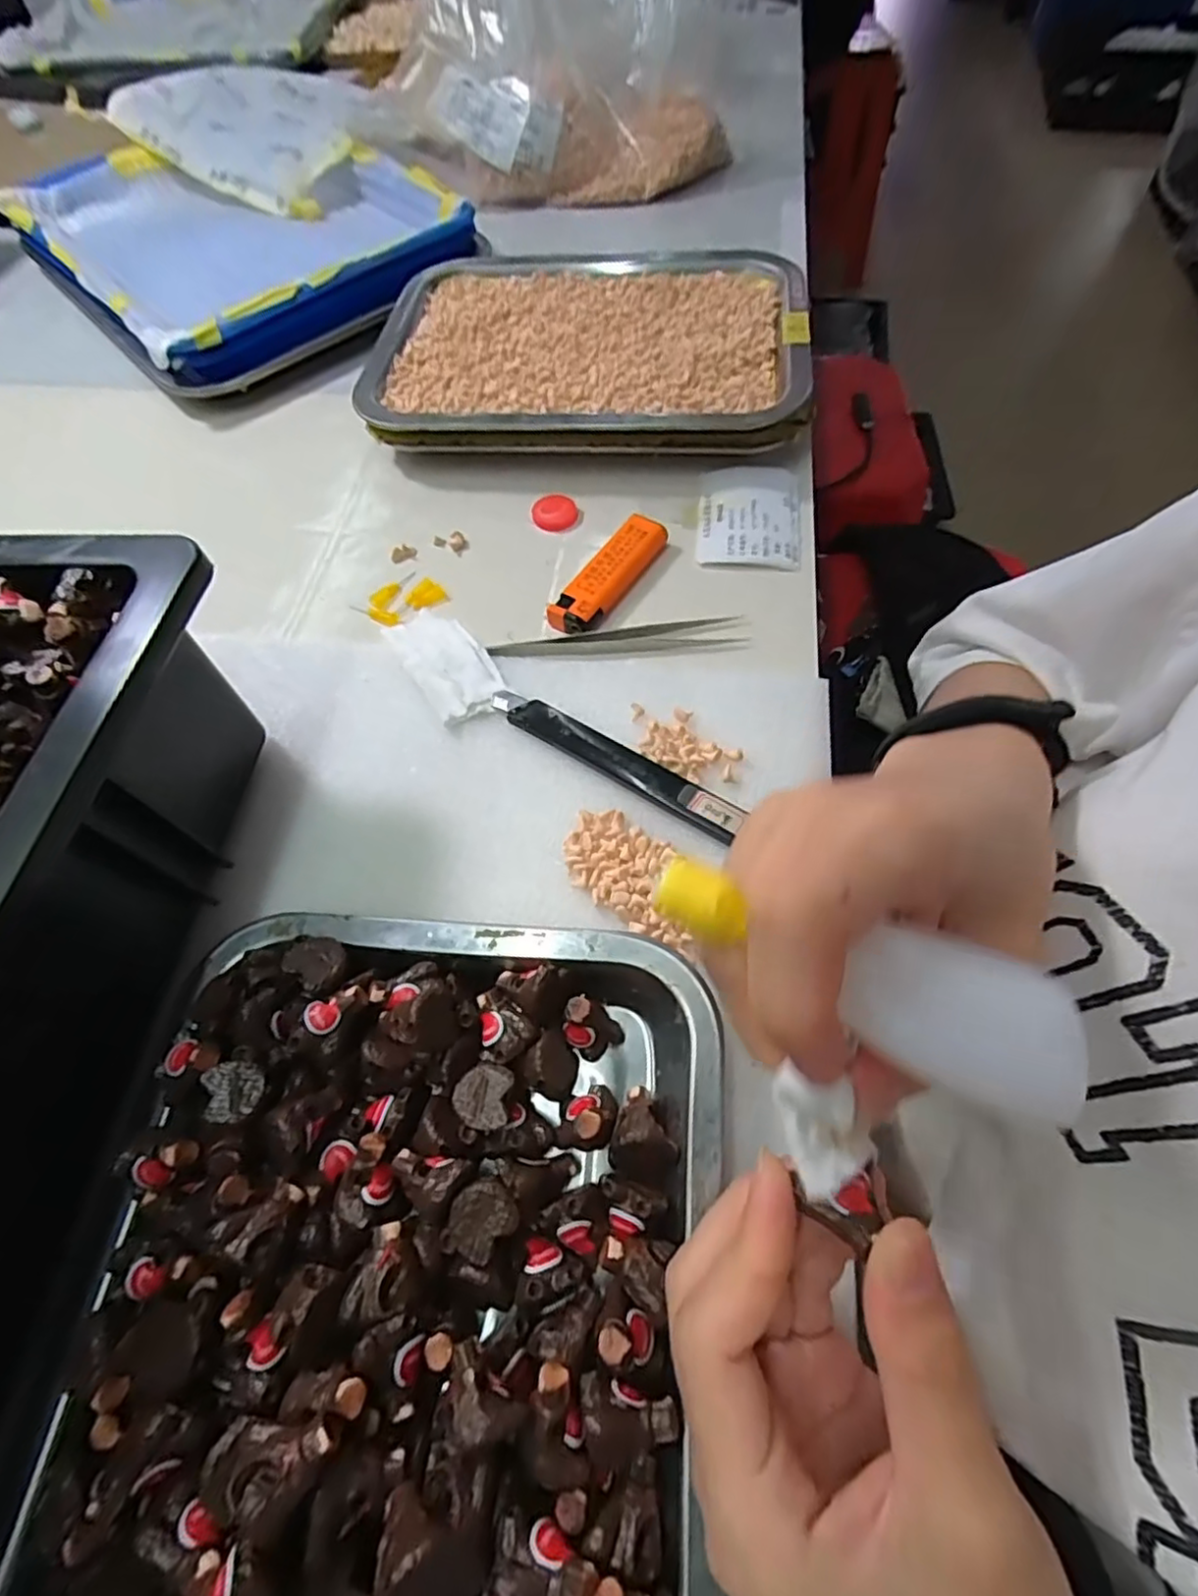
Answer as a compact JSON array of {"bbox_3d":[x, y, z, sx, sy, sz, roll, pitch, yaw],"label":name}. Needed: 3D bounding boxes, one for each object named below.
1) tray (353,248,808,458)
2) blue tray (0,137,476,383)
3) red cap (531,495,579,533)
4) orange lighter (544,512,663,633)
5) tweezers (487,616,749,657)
[{"bbox_3d":[-0.009,-0.284,0.413,0.272,0.036,0.196,2,63,5],"label":"tray"},{"bbox_3d":[-0.278,-0.436,0.501,0.244,0.048,0.329,-40,67,-16],"label":"blue tray"},{"bbox_3d":[-0.025,-0.162,0.364,0.023,0.006,0.023,-1,62,3],"label":"red cap"},{"bbox_3d":[0.005,-0.114,0.332,0.024,0.015,0.078,29,68,17],"label":"orange lighter"},{"bbox_3d":[0.010,-0.076,0.314,0.121,0.006,0.016,-8,62,-1],"label":"tweezers"}]

